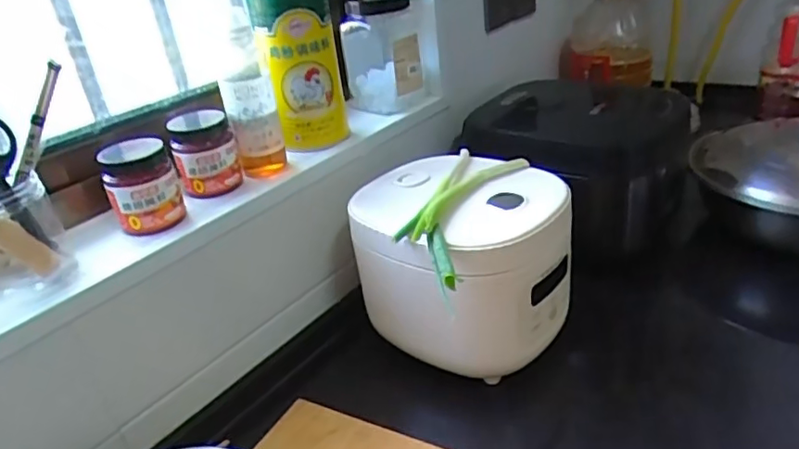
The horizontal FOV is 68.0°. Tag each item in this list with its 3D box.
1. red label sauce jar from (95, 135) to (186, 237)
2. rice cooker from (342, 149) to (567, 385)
[{"bbox_3d":[-0.270,-0.047,0.620,0.067,0.079,0.066,-17,28,-17],"label":"red label sauce jar"},{"bbox_3d":[0.080,0.037,0.714,0.227,0.172,0.199,18,38,41],"label":"rice cooker"}]

